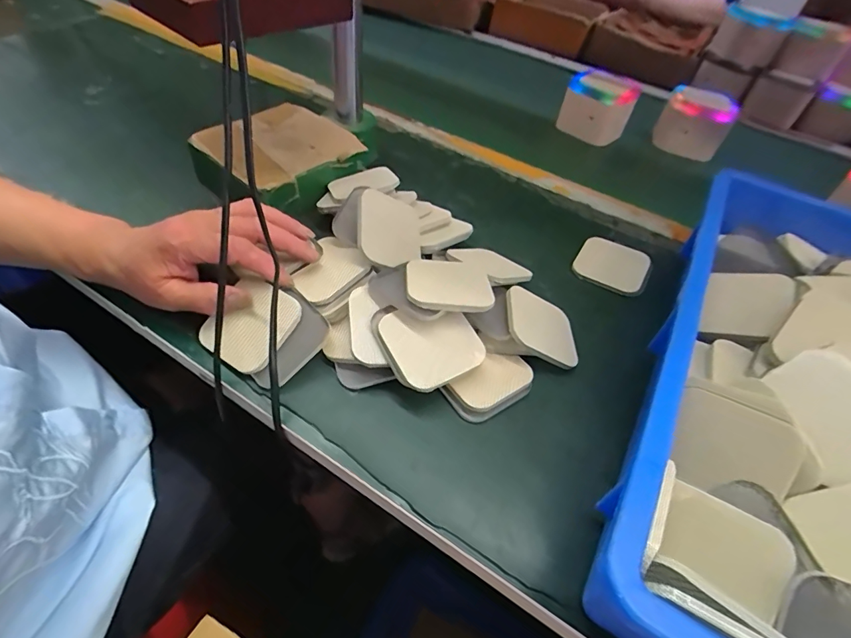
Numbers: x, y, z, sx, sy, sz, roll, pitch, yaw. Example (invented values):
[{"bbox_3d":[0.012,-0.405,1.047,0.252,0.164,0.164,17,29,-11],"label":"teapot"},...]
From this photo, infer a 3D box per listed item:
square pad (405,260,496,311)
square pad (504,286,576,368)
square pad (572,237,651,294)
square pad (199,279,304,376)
[{"bbox_3d":[0.017,-0.029,0.339,0.065,0.007,0.072,6,32,-8],"label":"square pad"},{"bbox_3d":[0.092,0.004,0.349,0.061,0.008,0.065,22,42,-16],"label":"square pad"},{"bbox_3d":[0.184,-0.055,0.429,0.064,0.013,0.062,27,52,17],"label":"square pad"},{"bbox_3d":[-0.132,0.005,0.328,0.055,0.010,0.067,36,92,-3],"label":"square pad"}]

